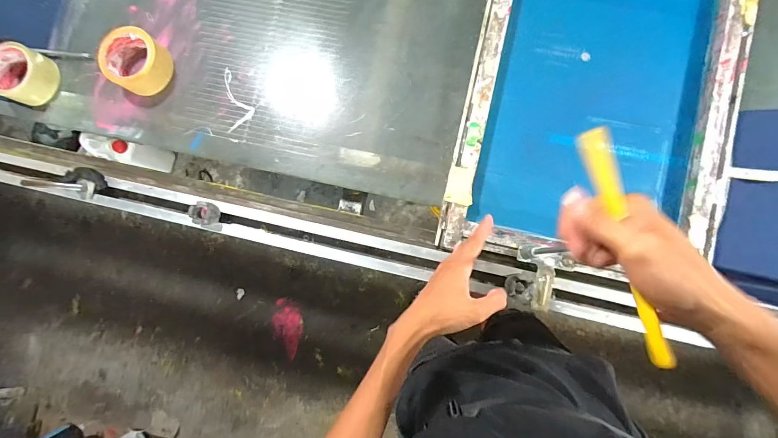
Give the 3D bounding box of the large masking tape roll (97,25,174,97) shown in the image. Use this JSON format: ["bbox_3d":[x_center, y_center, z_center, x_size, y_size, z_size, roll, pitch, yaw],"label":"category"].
[{"bbox_3d":[-0.459,-0.284,0.655,0.122,0.042,0.106,40,90,6],"label":"large masking tape roll"}]

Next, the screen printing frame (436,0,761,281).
[{"bbox_3d":[0.326,-0.192,0.571,0.397,0.038,0.549,12,87,5],"label":"screen printing frame"}]

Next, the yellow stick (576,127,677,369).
[{"bbox_3d":[0.175,0.019,0.270,0.021,0.008,0.179,-12,83,4],"label":"yellow stick"}]

